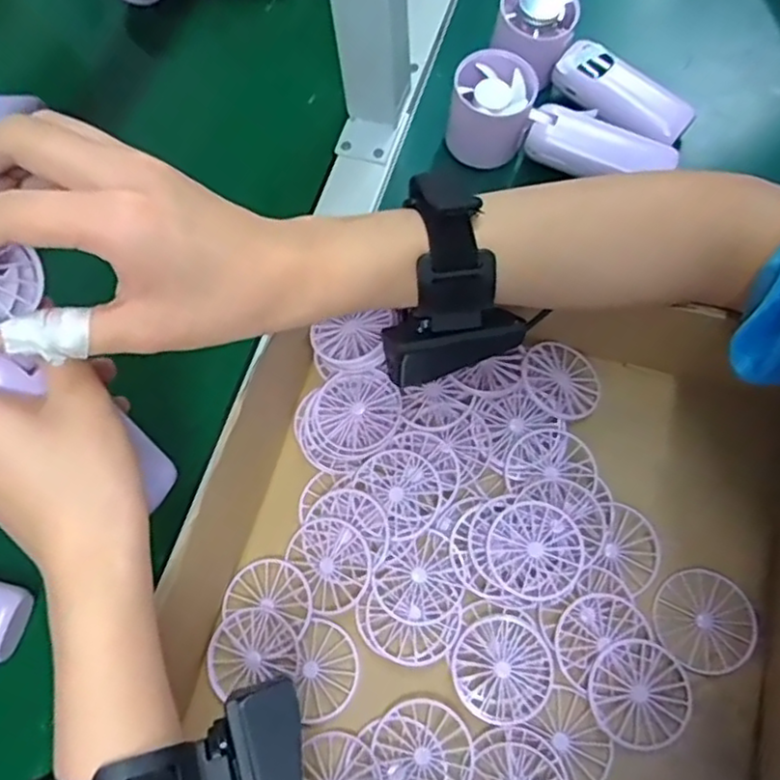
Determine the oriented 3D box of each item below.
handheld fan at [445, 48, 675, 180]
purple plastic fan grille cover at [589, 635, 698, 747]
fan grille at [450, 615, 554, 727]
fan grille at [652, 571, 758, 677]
[{"bbox_3d":[0.113,-0.173,0.447,0.145,0.051,0.050,22,71,11],"label":"handheld fan"},{"bbox_3d":[0.125,0.152,0.334,0.049,0.005,0.048,24,71,12],"label":"purple plastic fan grille cover"},{"bbox_3d":[0.057,0.143,0.341,0.049,0.004,0.049,-1,68,2],"label":"fan grille"},{"bbox_3d":[0.164,0.120,0.349,0.049,0.006,0.048,-1,68,2],"label":"fan grille"}]

